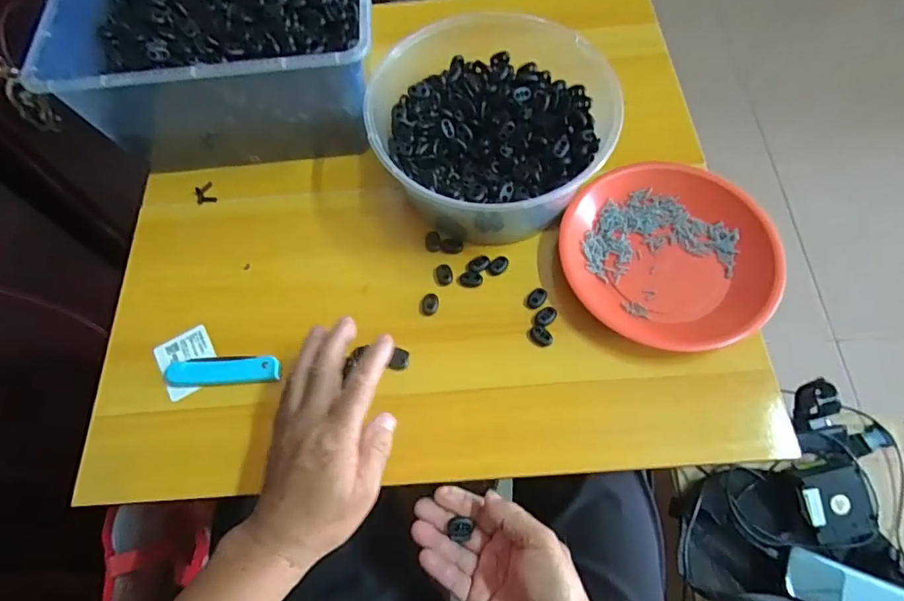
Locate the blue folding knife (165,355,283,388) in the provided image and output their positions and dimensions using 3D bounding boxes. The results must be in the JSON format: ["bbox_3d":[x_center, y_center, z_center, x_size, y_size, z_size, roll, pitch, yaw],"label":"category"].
[{"bbox_3d":[-0.199,0.061,0.465,0.101,0.010,0.027,-2,65,1],"label":"blue folding knife"}]

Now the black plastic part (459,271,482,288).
[{"bbox_3d":[0.018,-0.021,0.497,0.022,0.004,0.016,0,65,2],"label":"black plastic part"}]

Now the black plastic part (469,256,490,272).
[{"bbox_3d":[0.026,-0.036,0.504,0.021,0.004,0.015,-34,68,-13],"label":"black plastic part"}]

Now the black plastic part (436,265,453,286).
[{"bbox_3d":[-0.007,-0.025,0.501,0.016,0.004,0.021,1,65,2],"label":"black plastic part"}]

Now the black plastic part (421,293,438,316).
[{"bbox_3d":[-0.020,0.003,0.489,0.016,0.004,0.022,2,65,3],"label":"black plastic part"}]

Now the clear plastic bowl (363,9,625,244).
[{"bbox_3d":[0.041,-0.163,0.510,0.208,0.101,0.199,-1,65,2],"label":"clear plastic bowl"}]

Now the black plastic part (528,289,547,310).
[{"bbox_3d":[0.079,-0.002,0.488,0.015,0.004,0.021,25,68,13],"label":"black plastic part"}]

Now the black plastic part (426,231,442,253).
[{"bbox_3d":[-0.018,-0.058,0.517,0.015,0.004,0.023,-10,65,-3],"label":"black plastic part"}]

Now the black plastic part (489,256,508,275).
[{"bbox_3d":[0.045,-0.034,0.502,0.021,0.004,0.015,-39,69,-15],"label":"black plastic part"}]

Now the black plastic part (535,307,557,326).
[{"bbox_3d":[0.085,0.014,0.479,0.021,0.004,0.015,-41,70,-16],"label":"black plastic part"}]

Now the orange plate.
[{"bbox_3d":[0.201,-0.047,0.490,0.187,0.034,0.169,28,69,14],"label":"orange plate"}]

